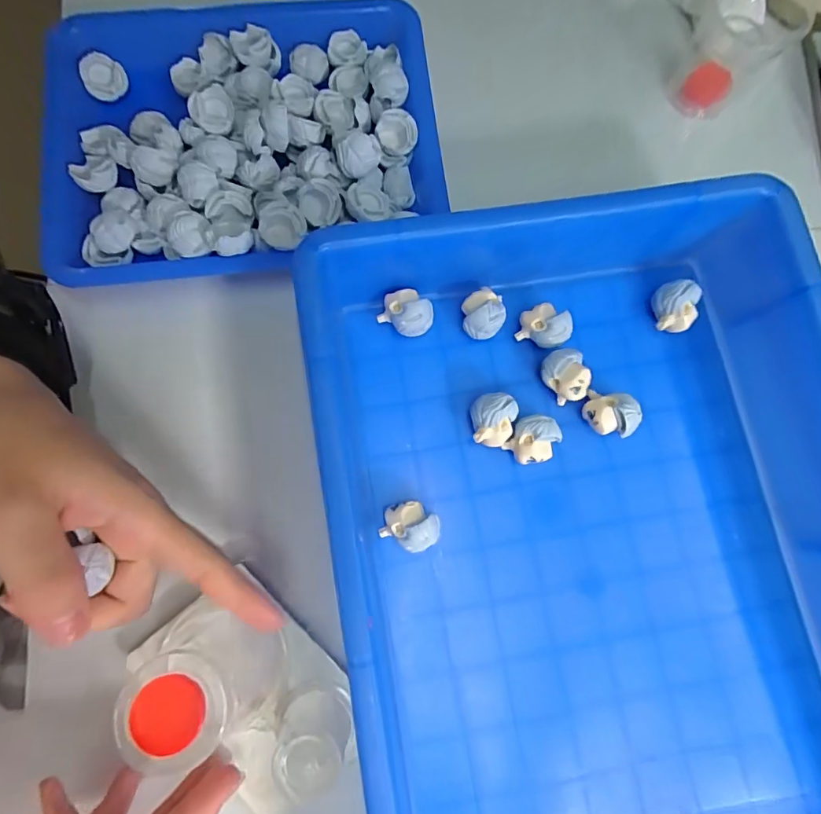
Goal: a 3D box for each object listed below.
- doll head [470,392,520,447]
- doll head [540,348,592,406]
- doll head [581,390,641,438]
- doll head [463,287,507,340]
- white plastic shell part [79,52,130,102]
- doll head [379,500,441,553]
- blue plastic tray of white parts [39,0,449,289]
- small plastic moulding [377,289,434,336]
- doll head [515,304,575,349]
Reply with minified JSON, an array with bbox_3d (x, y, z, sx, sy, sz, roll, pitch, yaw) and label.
[{"bbox_3d":[0.043,0.007,0.254,0.023,0.020,0.027,10,77,0],"label":"doll head"},{"bbox_3d":[0.084,-0.016,0.260,0.022,0.021,0.028,-42,82,-10],"label":"doll head"},{"bbox_3d":[0.106,0.005,0.256,0.026,0.024,0.021,18,77,2],"label":"doll head"},{"bbox_3d":[0.040,-0.050,0.263,0.022,0.023,0.024,0,77,-2],"label":"doll head"},{"bbox_3d":[-0.181,-0.193,0.281,0.024,0.005,0.024,-2,103,-8],"label":"white plastic shell part"},{"bbox_3d":[0.000,0.060,0.240,0.027,0.025,0.022,24,78,3],"label":"doll head"},{"bbox_3d":[-0.094,-0.155,0.275,0.216,0.036,0.171,-4,77,-3],"label":"blue plastic tray of white parts"},{"bbox_3d":[-0.001,-0.051,0.261,0.027,0.024,0.022,36,79,6],"label":"small plastic moulding"},{"bbox_3d":[0.074,-0.044,0.264,0.027,0.019,0.021,25,78,4],"label":"doll head"}]

